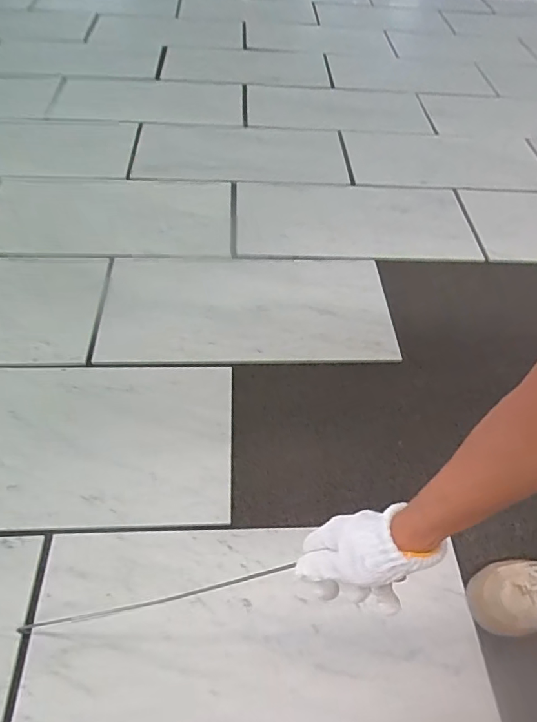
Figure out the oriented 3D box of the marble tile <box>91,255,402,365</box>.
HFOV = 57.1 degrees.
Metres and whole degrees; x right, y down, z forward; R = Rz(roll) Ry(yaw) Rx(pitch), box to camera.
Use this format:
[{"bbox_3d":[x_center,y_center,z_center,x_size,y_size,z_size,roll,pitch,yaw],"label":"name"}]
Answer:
[{"bbox_3d":[-0.048,-0.136,1.069,0.592,0.022,0.315,0,52,-5],"label":"marble tile"}]

